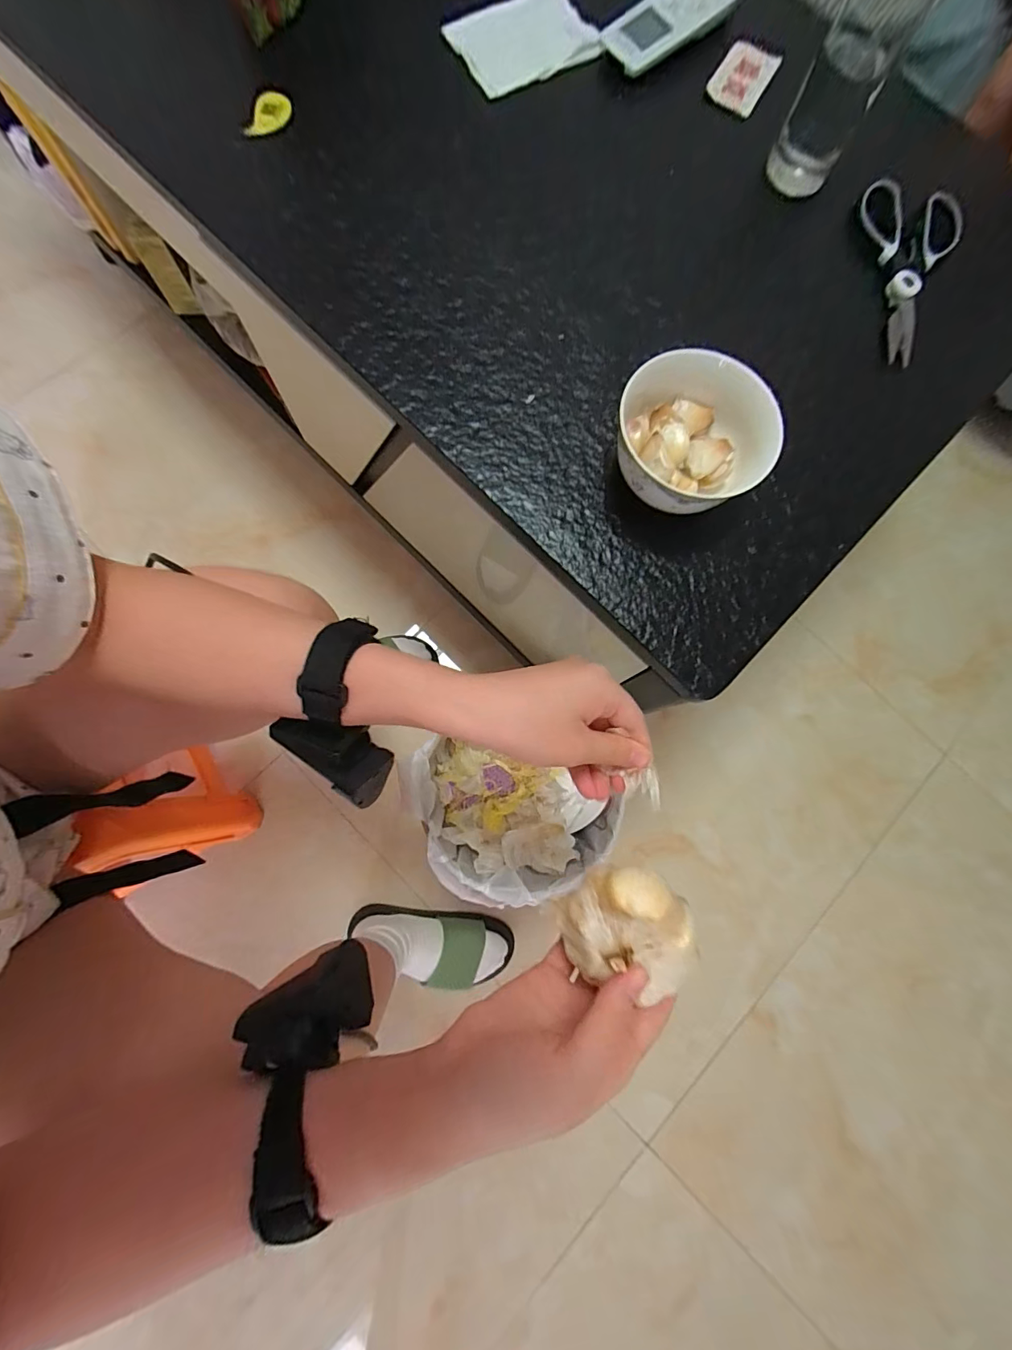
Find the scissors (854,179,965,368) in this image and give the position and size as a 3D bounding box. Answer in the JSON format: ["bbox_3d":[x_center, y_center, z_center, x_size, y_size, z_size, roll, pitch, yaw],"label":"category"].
[{"bbox_3d":[0.373,-0.368,0.426,0.085,0.020,0.191,-1,79,-4],"label":"scissors"}]

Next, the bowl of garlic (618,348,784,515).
[{"bbox_3d":[0.136,-0.165,0.345,0.111,0.069,0.099,17,79,-1],"label":"bowl of garlic"}]

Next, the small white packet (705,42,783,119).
[{"bbox_3d":[0.239,-0.605,0.478,0.051,0.006,0.085,29,82,-2],"label":"small white packet"}]

